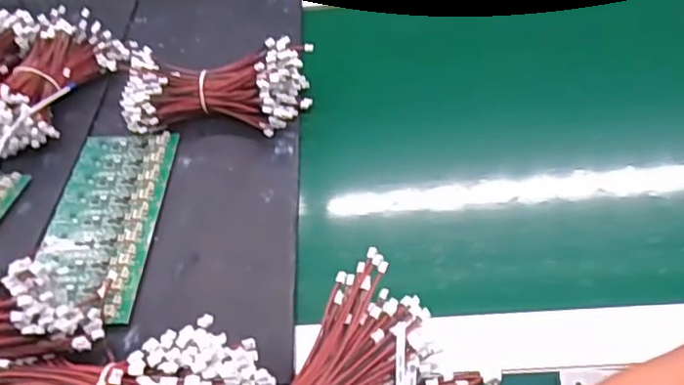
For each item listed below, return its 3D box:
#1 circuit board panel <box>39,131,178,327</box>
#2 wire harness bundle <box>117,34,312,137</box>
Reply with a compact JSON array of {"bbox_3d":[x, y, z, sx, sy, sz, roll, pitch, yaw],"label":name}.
[{"bbox_3d":[-0.189,0.017,0.479,0.083,0.014,0.194,-2,46,2],"label":"circuit board panel"},{"bbox_3d":[-0.113,-0.095,0.550,0.160,0.054,0.072,-3,48,4],"label":"wire harness bundle"}]

